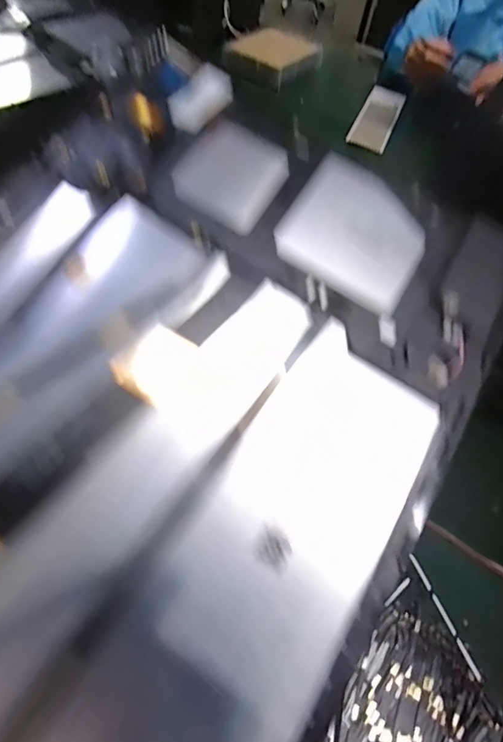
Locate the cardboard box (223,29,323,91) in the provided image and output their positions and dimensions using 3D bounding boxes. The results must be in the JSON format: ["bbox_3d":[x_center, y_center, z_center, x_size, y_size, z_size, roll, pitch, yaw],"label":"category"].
[{"bbox_3d":[0.055,-0.780,1.055,0.177,0.057,0.213,28,55,12],"label":"cardboard box"}]

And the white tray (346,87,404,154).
[{"bbox_3d":[0.295,-0.591,1.005,0.090,0.027,0.257,22,54,8],"label":"white tray"}]

